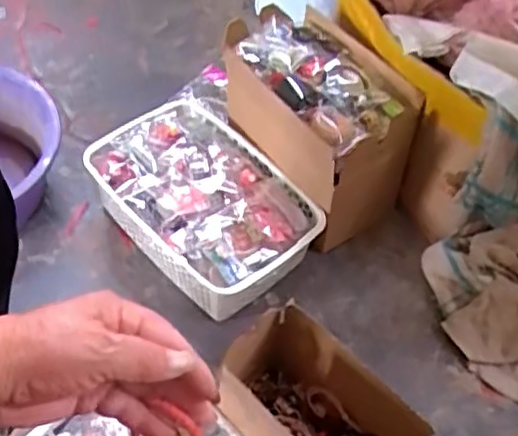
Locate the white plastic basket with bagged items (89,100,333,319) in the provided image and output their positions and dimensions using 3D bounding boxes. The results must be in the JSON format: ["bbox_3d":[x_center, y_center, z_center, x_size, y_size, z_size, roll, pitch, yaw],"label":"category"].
[{"bbox_3d":[-0.073,-0.020,0.898,0.201,0.092,0.292,-32,63,-25],"label":"white plastic basket with bagged items"}]

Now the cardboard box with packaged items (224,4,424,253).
[{"bbox_3d":[0.065,-0.127,0.910,0.142,0.194,0.253,-28,61,-23],"label":"cardboard box with packaged items"}]

